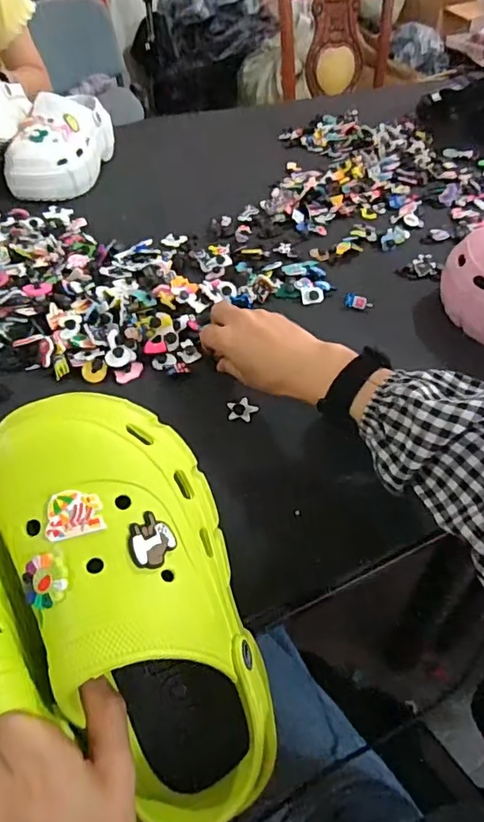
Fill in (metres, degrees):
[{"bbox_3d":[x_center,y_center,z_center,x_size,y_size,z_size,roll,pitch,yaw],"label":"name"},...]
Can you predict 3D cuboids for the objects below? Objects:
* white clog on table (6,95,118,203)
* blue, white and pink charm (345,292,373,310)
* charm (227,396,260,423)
[{"bbox_3d":[-0.286,-0.427,0.808,0.106,0.096,0.212,7,47,6],"label":"white clog on table"},{"bbox_3d":[0.136,-0.128,0.594,0.032,0.014,0.012,10,47,9],"label":"blue, white and pink charm"},{"bbox_3d":[0.001,-0.002,0.478,0.029,0.007,0.028,-1,46,-2],"label":"charm"}]

